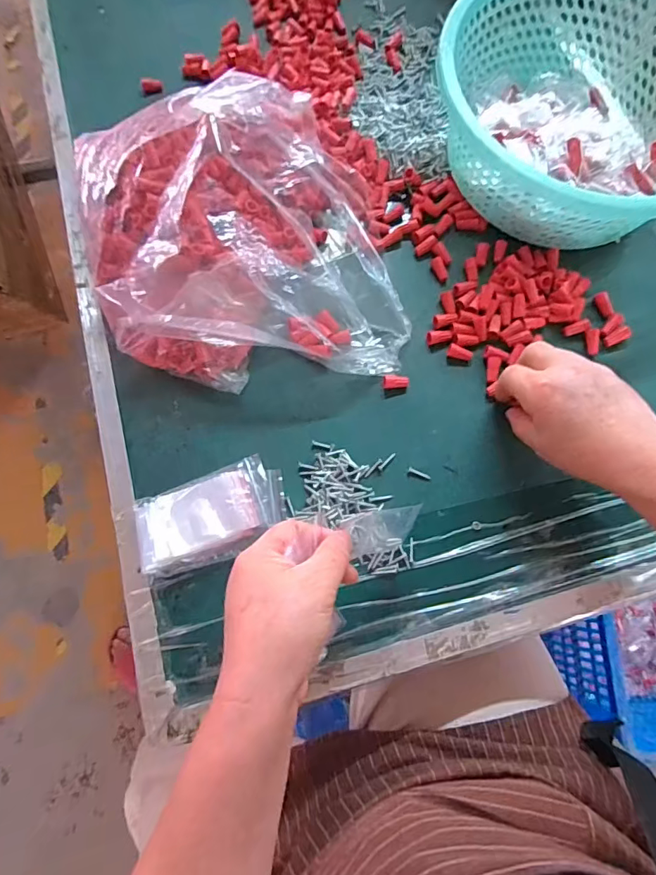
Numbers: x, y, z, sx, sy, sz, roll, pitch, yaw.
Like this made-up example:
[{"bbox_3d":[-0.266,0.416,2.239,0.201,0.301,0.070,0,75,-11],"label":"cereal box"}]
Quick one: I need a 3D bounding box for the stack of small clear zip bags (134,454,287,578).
[{"bbox_3d":[-0.095,0.064,0.403,0.121,0.014,0.069,-23,74,-7],"label":"stack of small clear zip bags"}]

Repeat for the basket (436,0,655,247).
[{"bbox_3d":[0.232,-0.305,0.455,0.259,0.092,0.243,0,73,0],"label":"basket"}]

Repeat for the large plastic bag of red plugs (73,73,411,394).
[{"bbox_3d":[-0.087,-0.192,0.444,0.273,0.087,0.297,-13,73,-4],"label":"large plastic bag of red plugs"}]

